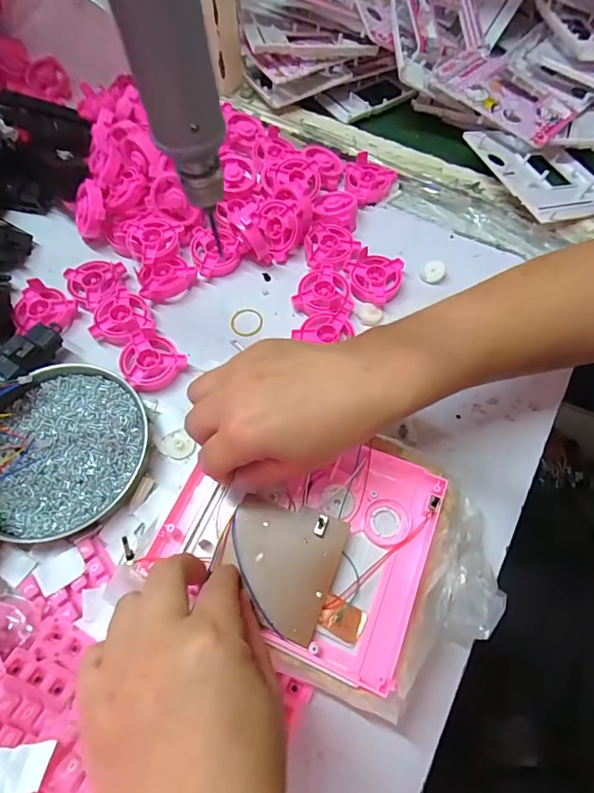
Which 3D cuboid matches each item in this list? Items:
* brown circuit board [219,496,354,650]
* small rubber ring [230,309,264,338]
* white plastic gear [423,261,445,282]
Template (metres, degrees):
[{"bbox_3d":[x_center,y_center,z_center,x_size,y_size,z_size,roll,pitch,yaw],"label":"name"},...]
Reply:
[{"bbox_3d":[-0.013,0.103,0.275,0.071,0.011,0.071,19,66,6],"label":"brown circuit board"},{"bbox_3d":[-0.046,-0.068,0.402,0.029,0.004,0.032,9,64,4],"label":"small rubber ring"},{"bbox_3d":[0.131,-0.120,0.420,0.019,0.012,0.017,20,65,10],"label":"white plastic gear"}]

